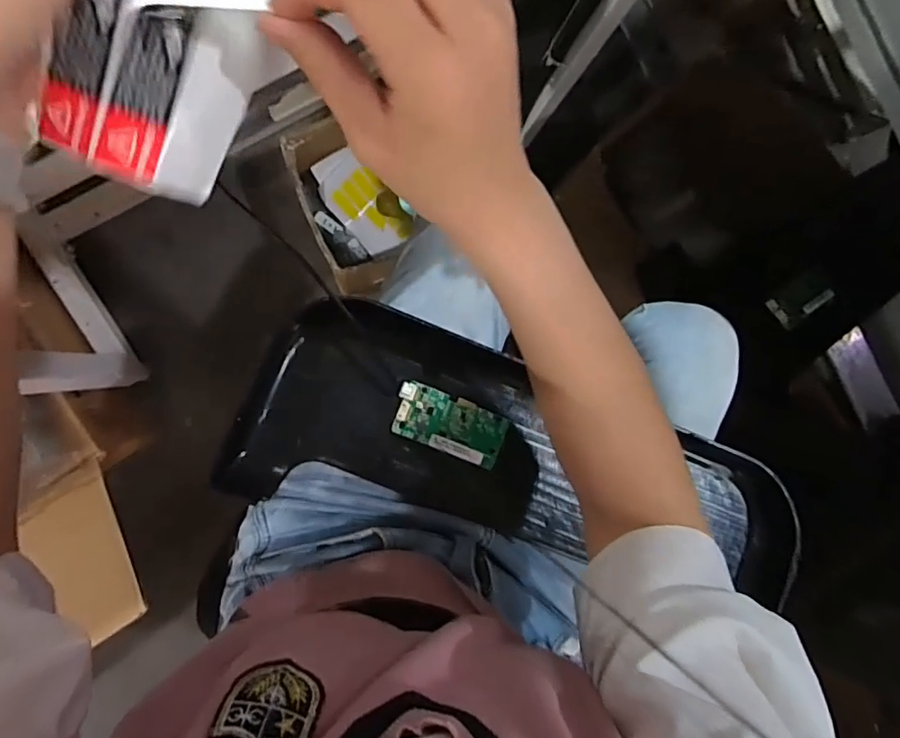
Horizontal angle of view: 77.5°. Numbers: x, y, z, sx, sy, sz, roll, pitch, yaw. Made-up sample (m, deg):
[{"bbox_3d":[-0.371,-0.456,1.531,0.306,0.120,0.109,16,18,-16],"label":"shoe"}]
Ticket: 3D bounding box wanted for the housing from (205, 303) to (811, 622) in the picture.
[{"bbox_3d":[0.083,0.078,0.495,0.448,0.046,0.161,16,87,-3],"label":"housing"}]

